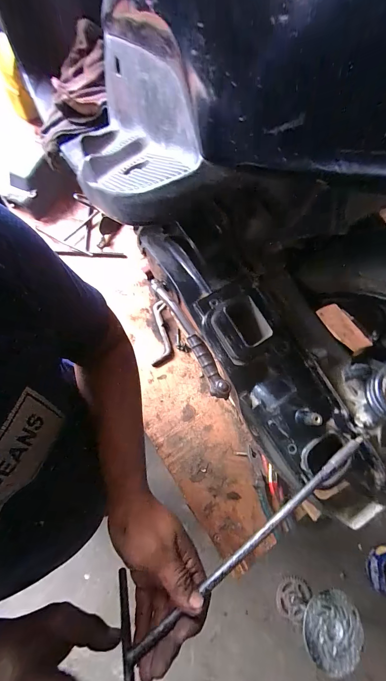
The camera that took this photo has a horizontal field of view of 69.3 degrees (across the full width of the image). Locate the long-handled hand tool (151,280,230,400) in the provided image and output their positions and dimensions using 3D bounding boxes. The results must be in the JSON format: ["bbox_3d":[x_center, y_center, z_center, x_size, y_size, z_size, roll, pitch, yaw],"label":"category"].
[{"bbox_3d":[-0.007,-0.012,0.345,0.021,0.019,0.193,-24,58,-12],"label":"long-handled hand tool"}]

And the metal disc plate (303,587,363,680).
[{"bbox_3d":[0.454,0.946,0.907,0.180,0.027,0.211,14,70,-3],"label":"metal disc plate"}]

